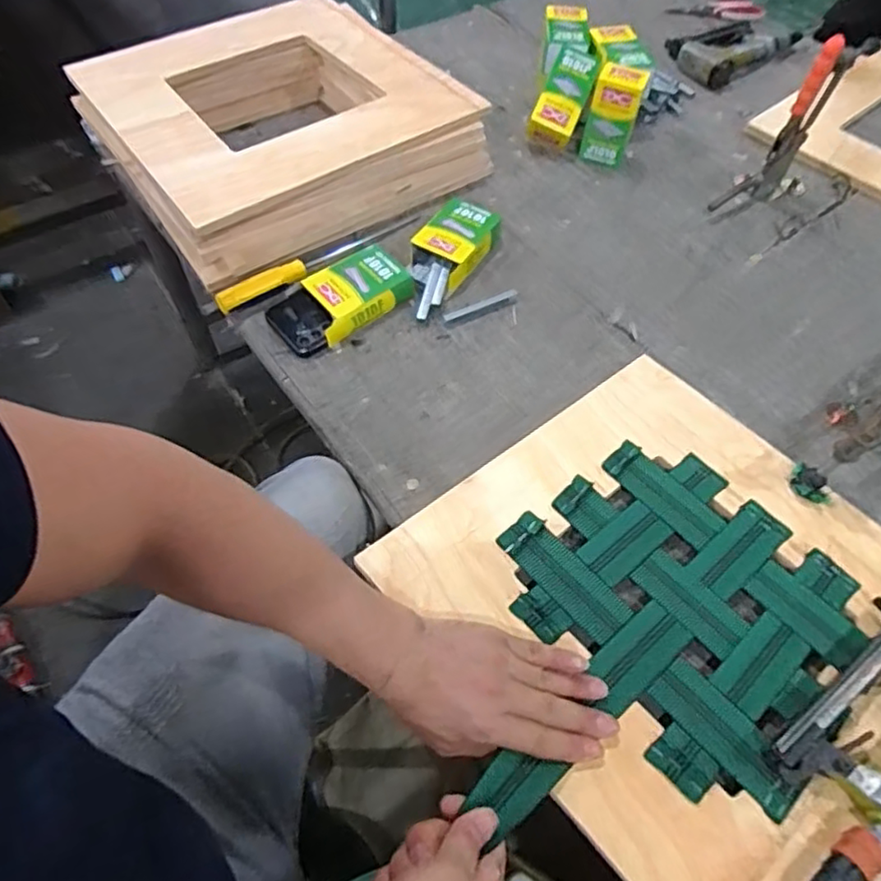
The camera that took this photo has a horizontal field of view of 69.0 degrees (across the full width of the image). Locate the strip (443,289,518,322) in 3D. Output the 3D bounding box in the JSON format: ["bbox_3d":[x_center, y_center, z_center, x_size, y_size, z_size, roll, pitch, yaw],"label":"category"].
[{"bbox_3d":[0.050,-0.165,0.780,0.101,0.004,0.011,-23,60,-17],"label":"strip"}]

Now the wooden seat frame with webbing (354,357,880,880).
[{"bbox_3d":[0.202,0.148,0.553,0.413,0.024,0.420,-34,64,-23],"label":"wooden seat frame with webbing"}]

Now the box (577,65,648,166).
[{"bbox_3d":[0.249,-0.462,0.925,0.070,0.121,0.042,20,58,11],"label":"box"}]

